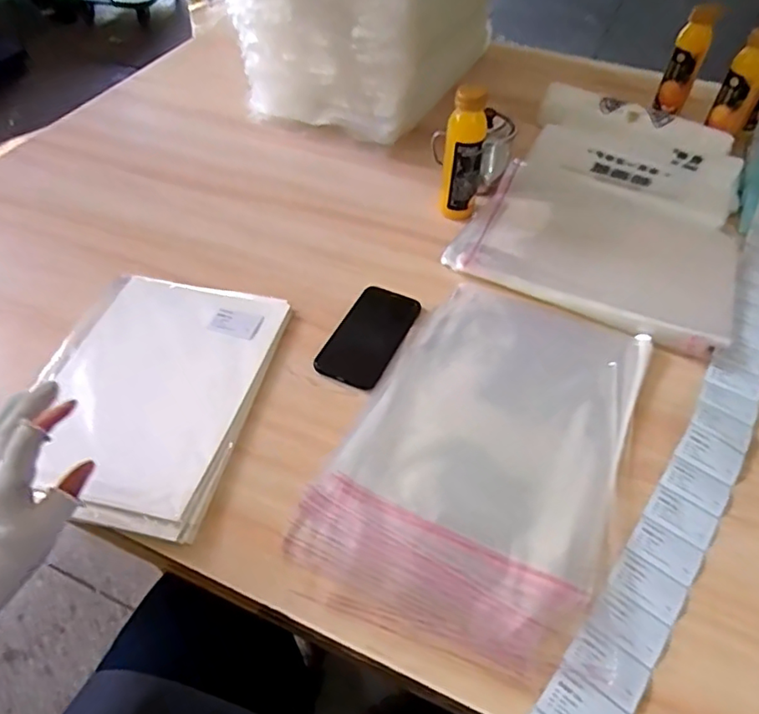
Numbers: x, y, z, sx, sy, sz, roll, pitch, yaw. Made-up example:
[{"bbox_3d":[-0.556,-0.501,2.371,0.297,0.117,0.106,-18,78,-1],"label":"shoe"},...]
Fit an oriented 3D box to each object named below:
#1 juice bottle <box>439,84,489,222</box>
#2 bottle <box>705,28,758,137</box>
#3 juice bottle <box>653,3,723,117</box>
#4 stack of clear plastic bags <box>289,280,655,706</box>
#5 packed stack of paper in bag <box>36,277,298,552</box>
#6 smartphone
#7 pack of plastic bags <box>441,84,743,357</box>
[{"bbox_3d":[0.113,-0.281,0.774,0.053,0.154,0.064,9,51,6],"label":"juice bottle"},{"bbox_3d":[0.566,-0.429,0.893,0.054,0.126,0.046,29,56,21],"label":"bottle"},{"bbox_3d":[0.505,-0.488,0.952,0.048,0.160,0.054,25,54,18],"label":"juice bottle"},{"bbox_3d":[0.111,0.086,0.580,0.253,0.026,0.395,22,53,16],"label":"stack of clear plastic bags"},{"bbox_3d":[-0.243,0.030,0.607,0.215,0.024,0.304,10,51,7],"label":"packed stack of paper in bag"},{"bbox_3d":[-0.012,-0.028,0.683,0.075,0.012,0.148,22,53,16],"label":"smartphone"},{"bbox_3d":[0.348,-0.218,0.794,0.372,0.068,0.441,25,54,18],"label":"pack of plastic bags"}]

